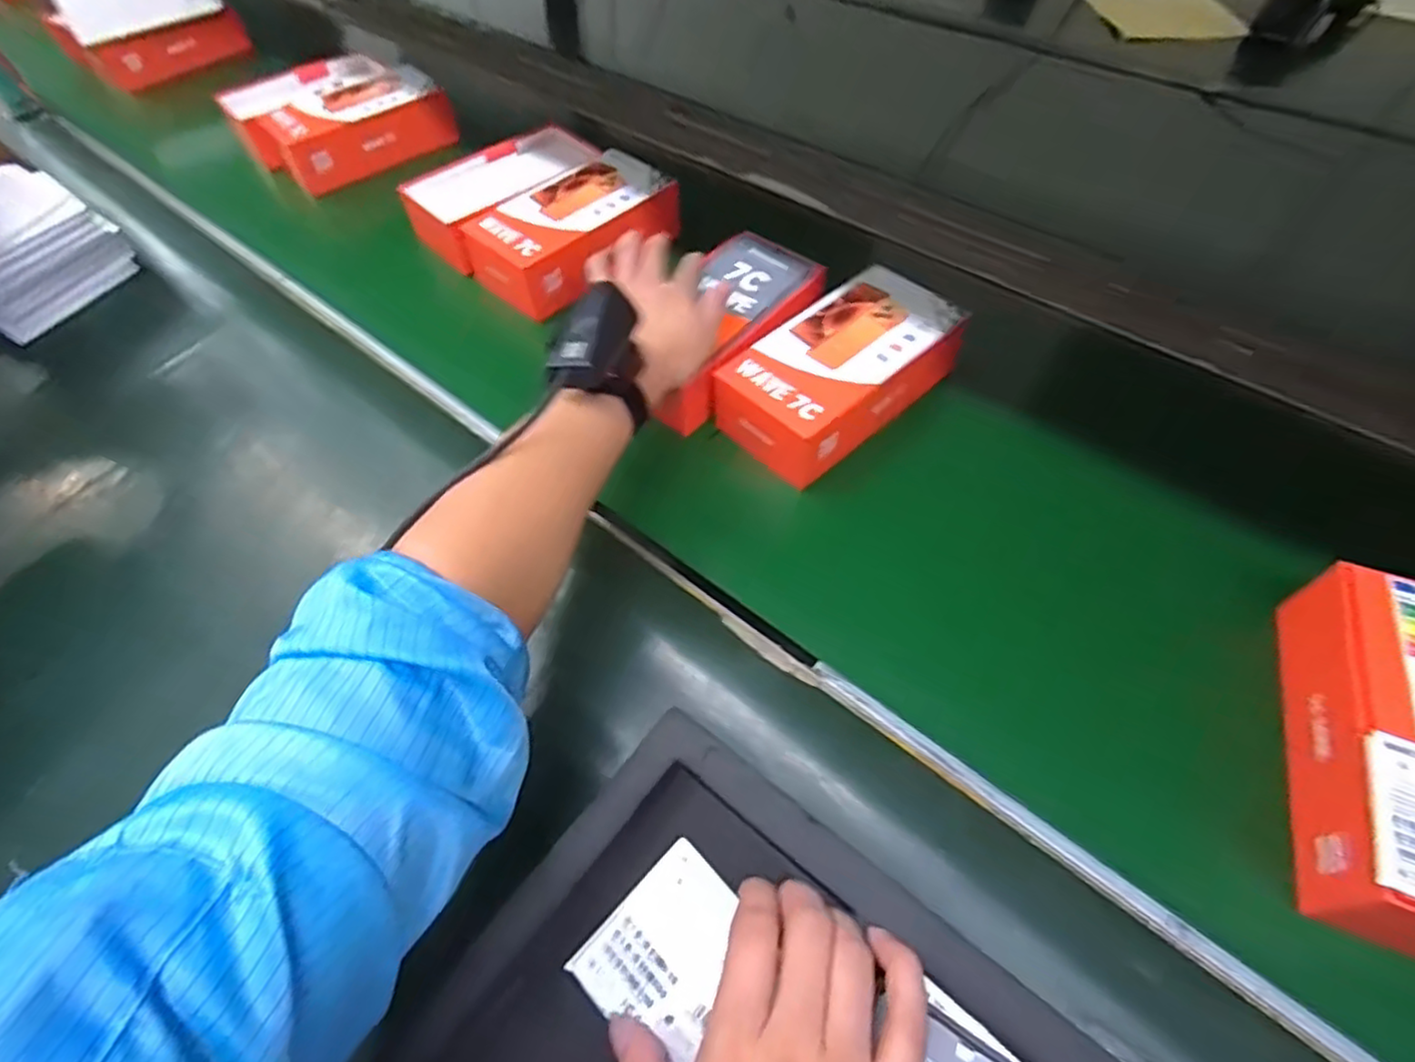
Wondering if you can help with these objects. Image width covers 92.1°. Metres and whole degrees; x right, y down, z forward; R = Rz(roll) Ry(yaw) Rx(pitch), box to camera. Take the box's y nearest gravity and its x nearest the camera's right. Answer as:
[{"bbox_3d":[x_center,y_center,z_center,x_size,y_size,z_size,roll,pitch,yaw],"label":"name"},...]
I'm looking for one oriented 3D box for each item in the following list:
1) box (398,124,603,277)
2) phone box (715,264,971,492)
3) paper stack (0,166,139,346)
[{"bbox_3d":[-0.201,-0.326,0.662,0.163,0.045,0.110,-39,62,-23],"label":"box"},{"bbox_3d":[0.101,-0.120,0.525,0.188,0.061,0.096,-37,61,-21],"label":"phone box"},{"bbox_3d":[-0.633,-0.251,0.623,0.131,0.089,0.140,25,59,19],"label":"paper stack"}]

